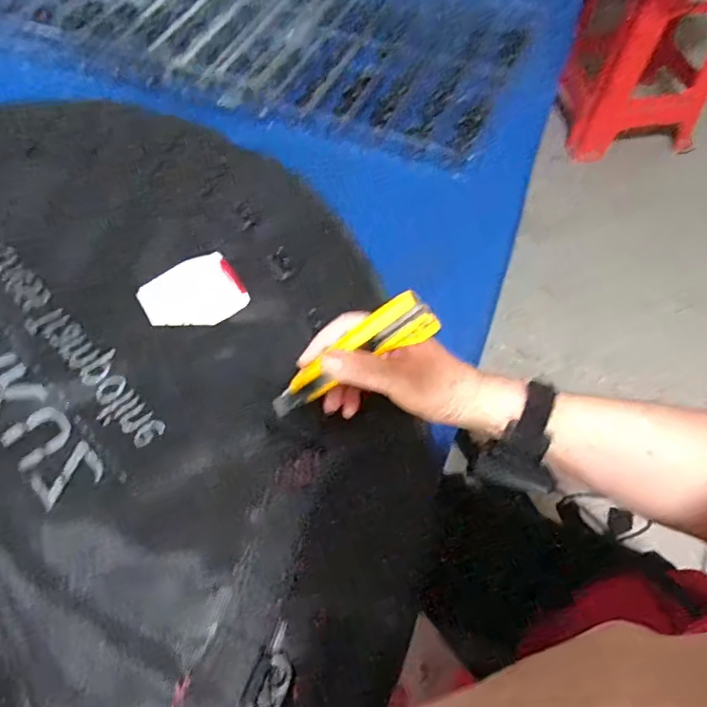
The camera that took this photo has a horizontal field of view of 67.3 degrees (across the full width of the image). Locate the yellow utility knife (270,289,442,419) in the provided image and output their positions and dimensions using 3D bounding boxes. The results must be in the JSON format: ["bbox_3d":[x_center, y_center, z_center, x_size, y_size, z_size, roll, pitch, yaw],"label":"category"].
[{"bbox_3d":[-0.004,0.006,0.429,0.156,0.034,0.028,-33,60,23],"label":"yellow utility knife"}]

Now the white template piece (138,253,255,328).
[{"bbox_3d":[-0.160,-0.059,0.530,0.095,0.006,0.086,-27,62,-15],"label":"white template piece"}]

